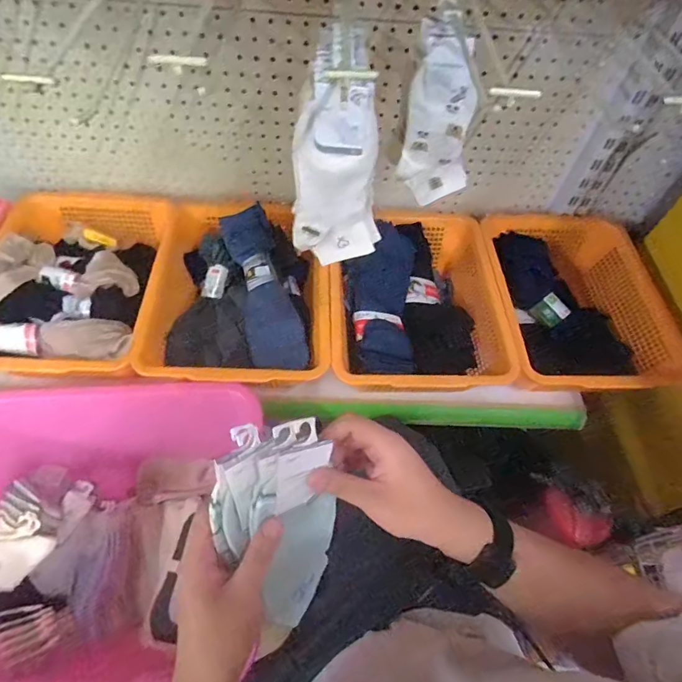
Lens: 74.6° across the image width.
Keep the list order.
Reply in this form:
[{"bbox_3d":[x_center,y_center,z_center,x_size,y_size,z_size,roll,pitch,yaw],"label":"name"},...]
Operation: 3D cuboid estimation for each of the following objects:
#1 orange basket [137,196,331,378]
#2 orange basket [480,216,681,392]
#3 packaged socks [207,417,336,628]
[{"bbox_3d":[-0.177,-0.092,0.771,0.286,0.118,0.380,-6,58,-8],"label":"orange basket"},{"bbox_3d":[0.416,-0.072,0.839,0.307,0.135,0.407,-4,58,-6],"label":"orange basket"},{"bbox_3d":[-0.053,0.172,0.407,0.101,0.218,0.034,-14,27,-13],"label":"packaged socks"}]

